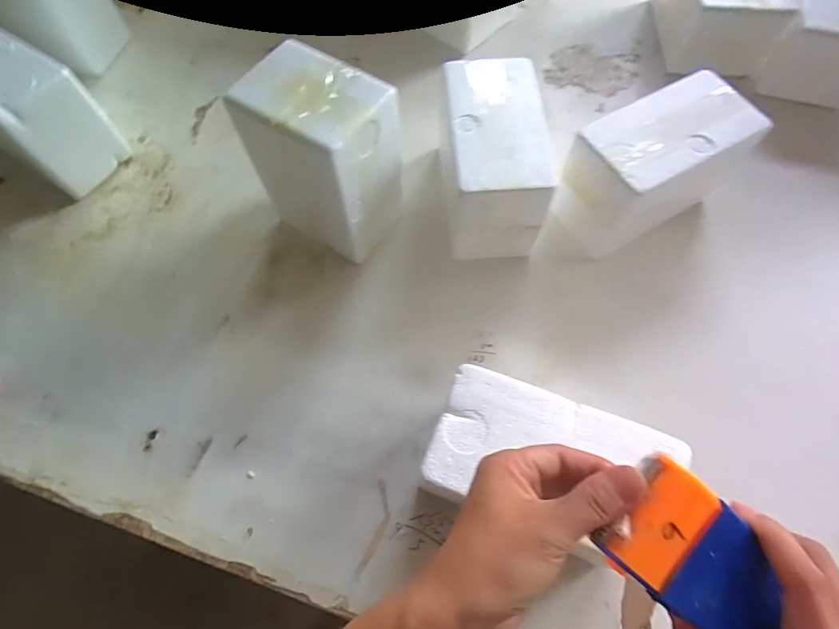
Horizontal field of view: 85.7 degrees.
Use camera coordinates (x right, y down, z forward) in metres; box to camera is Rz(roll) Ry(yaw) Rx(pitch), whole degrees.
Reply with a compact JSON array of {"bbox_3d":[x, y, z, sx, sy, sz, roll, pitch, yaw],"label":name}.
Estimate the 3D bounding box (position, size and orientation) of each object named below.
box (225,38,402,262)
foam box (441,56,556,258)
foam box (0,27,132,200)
[{"bbox_3d":[-0.114,-0.193,0.557,0.156,0.249,0.117,30,68,11],"label":"box"},{"bbox_3d":[0.096,-0.209,0.602,0.119,0.131,0.222,-5,67,-1],"label":"foam box"},{"bbox_3d":[-0.541,-0.283,0.635,0.183,0.156,0.114,31,69,12],"label":"foam box"}]

